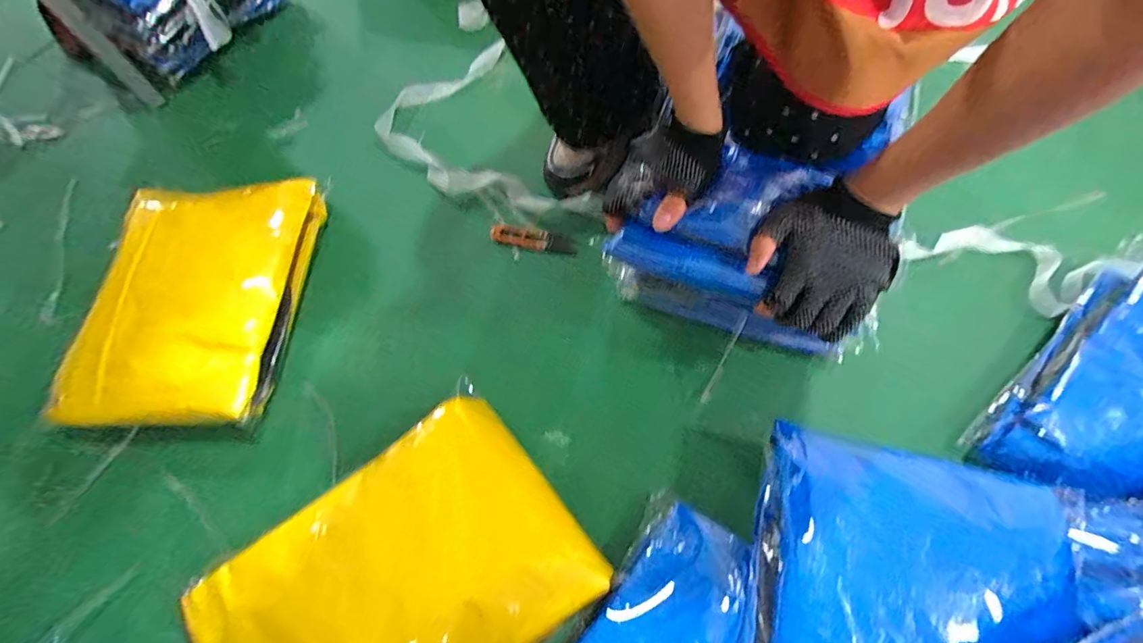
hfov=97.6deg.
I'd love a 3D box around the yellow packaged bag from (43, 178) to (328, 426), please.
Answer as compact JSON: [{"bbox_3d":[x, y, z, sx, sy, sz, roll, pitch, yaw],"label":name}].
[{"bbox_3d":[-0.457,-0.039,0.624,0.223,0.086,0.336,-2,65,2],"label":"yellow packaged bag"}]

